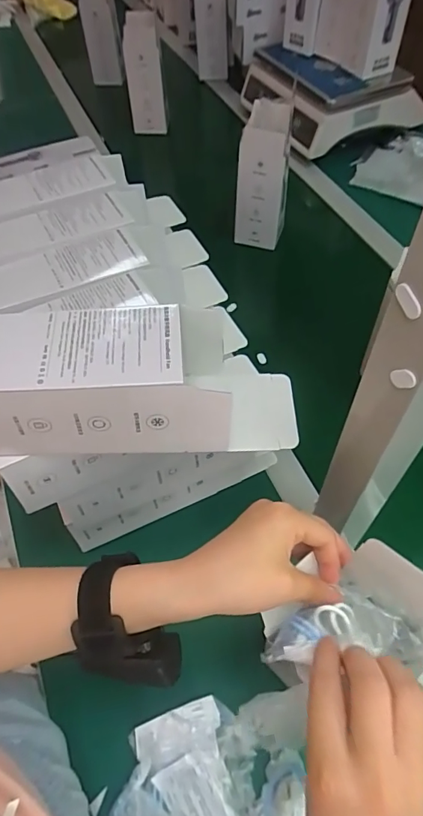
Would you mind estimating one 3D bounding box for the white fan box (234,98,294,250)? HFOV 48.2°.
[{"bbox_3d":[0.081,-0.371,0.757,0.079,0.189,0.101,6,57,8],"label":"white fan box"}]

